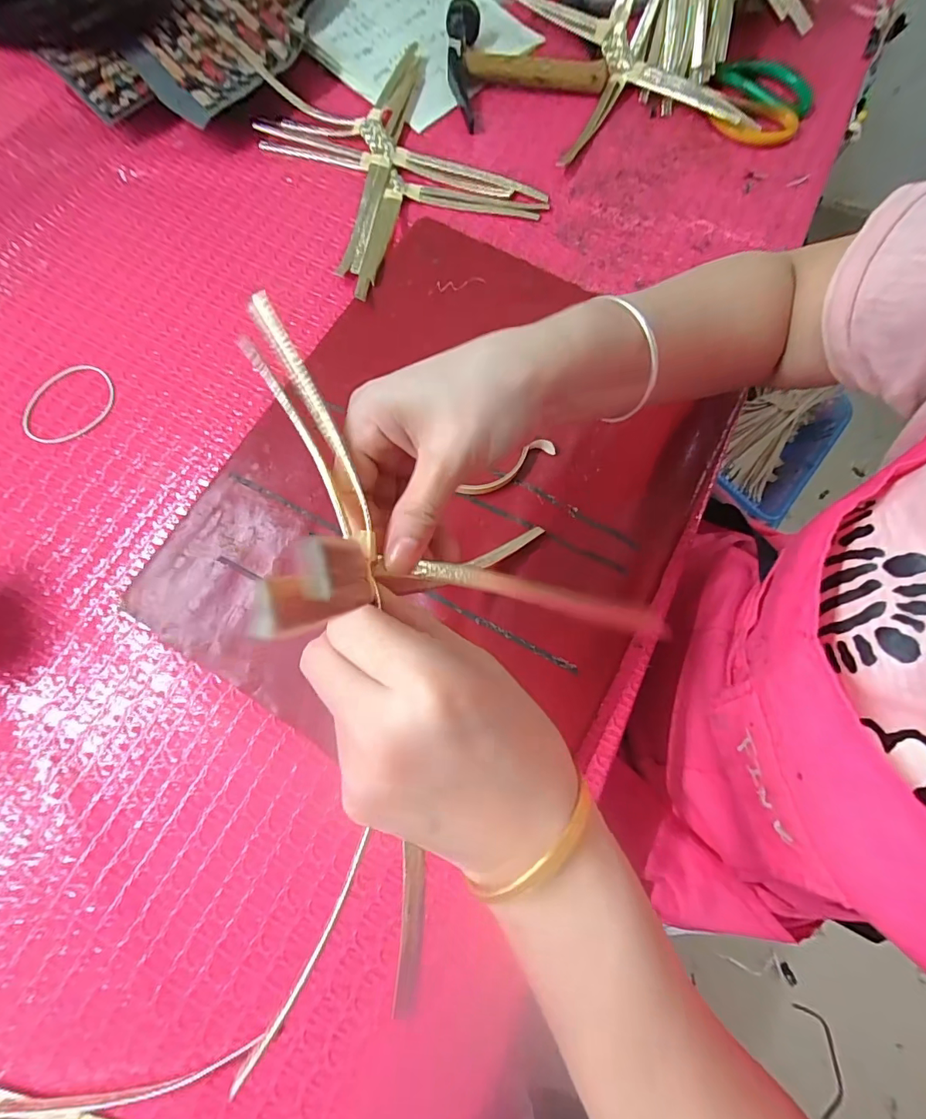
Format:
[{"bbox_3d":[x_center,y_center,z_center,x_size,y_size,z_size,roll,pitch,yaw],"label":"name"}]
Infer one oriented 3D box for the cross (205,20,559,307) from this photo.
[{"bbox_3d":[-0.074,-0.376,0.425,0.191,0.035,0.291,-31,76,-8],"label":"cross"}]

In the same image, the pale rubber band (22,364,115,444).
[{"bbox_3d":[-0.312,-0.123,0.373,0.073,0.004,0.061,-41,78,-10],"label":"pale rubber band"}]

